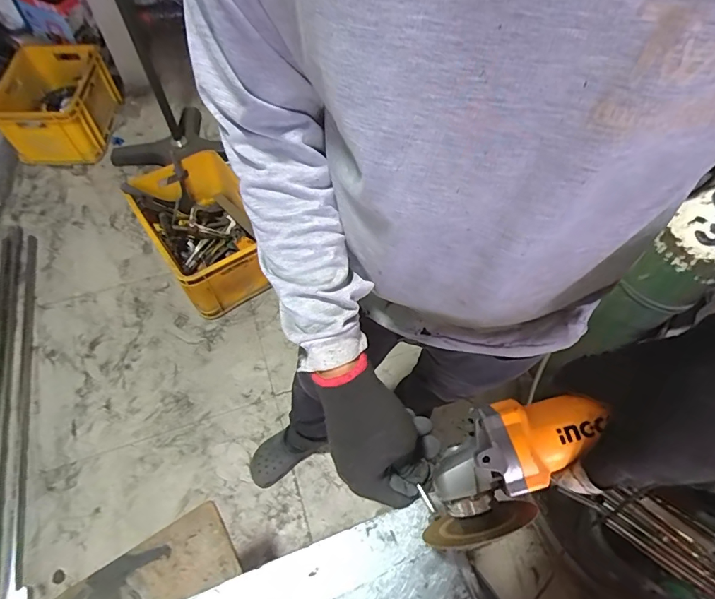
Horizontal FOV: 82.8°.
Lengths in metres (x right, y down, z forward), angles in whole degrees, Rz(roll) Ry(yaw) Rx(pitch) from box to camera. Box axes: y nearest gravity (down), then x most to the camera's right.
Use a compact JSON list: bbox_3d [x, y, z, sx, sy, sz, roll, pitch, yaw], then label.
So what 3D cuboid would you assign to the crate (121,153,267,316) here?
[{"bbox_3d":[-0.559,-0.262,1.510,0.363,0.271,0.560,-28,64,-17],"label":"crate"}]

